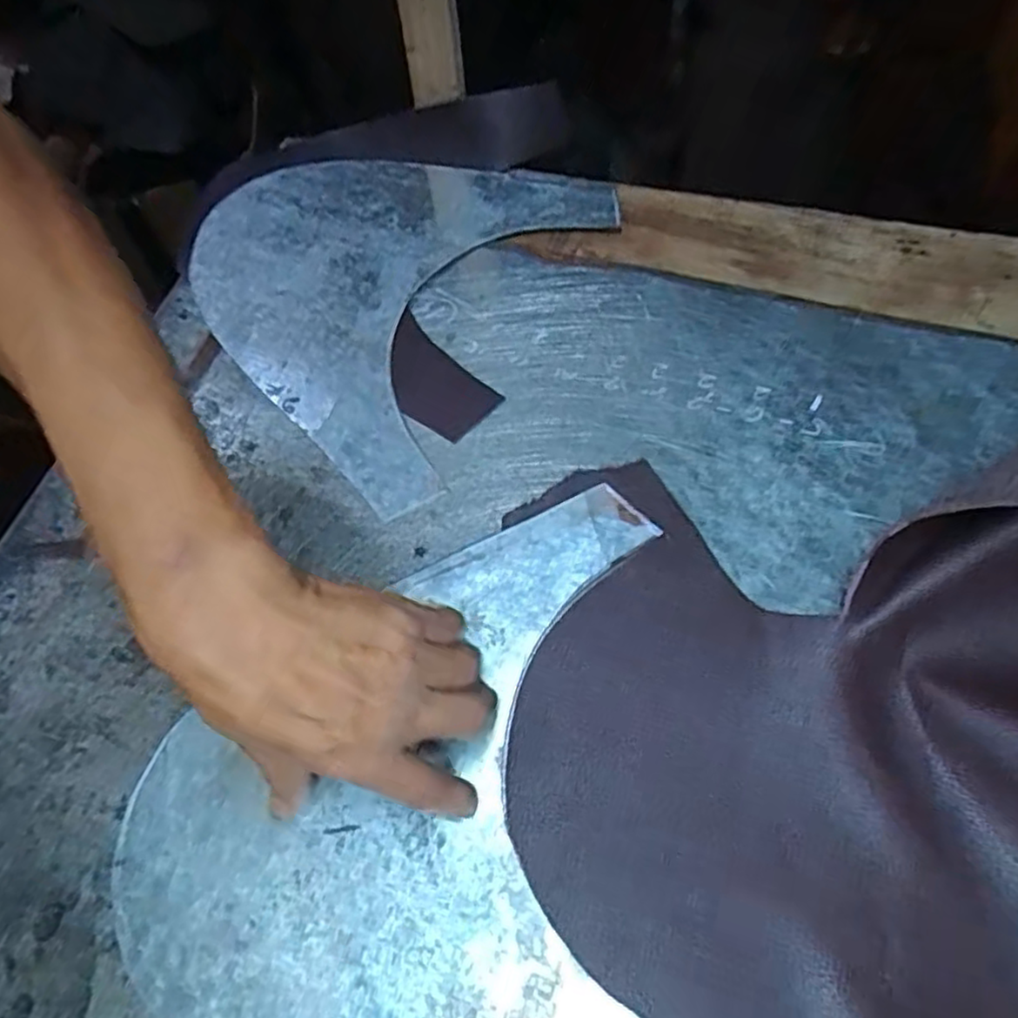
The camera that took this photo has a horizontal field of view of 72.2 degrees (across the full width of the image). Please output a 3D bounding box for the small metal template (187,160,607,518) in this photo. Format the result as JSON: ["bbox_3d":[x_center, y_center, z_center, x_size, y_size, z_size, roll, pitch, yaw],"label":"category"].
[{"bbox_3d":[-0.101,-0.168,0.502,0.256,0.010,0.288,27,71,14],"label":"small metal template"}]

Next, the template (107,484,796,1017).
[{"bbox_3d":[-0.037,0.153,0.338,0.290,0.011,0.296,-9,62,-2],"label":"template"}]

